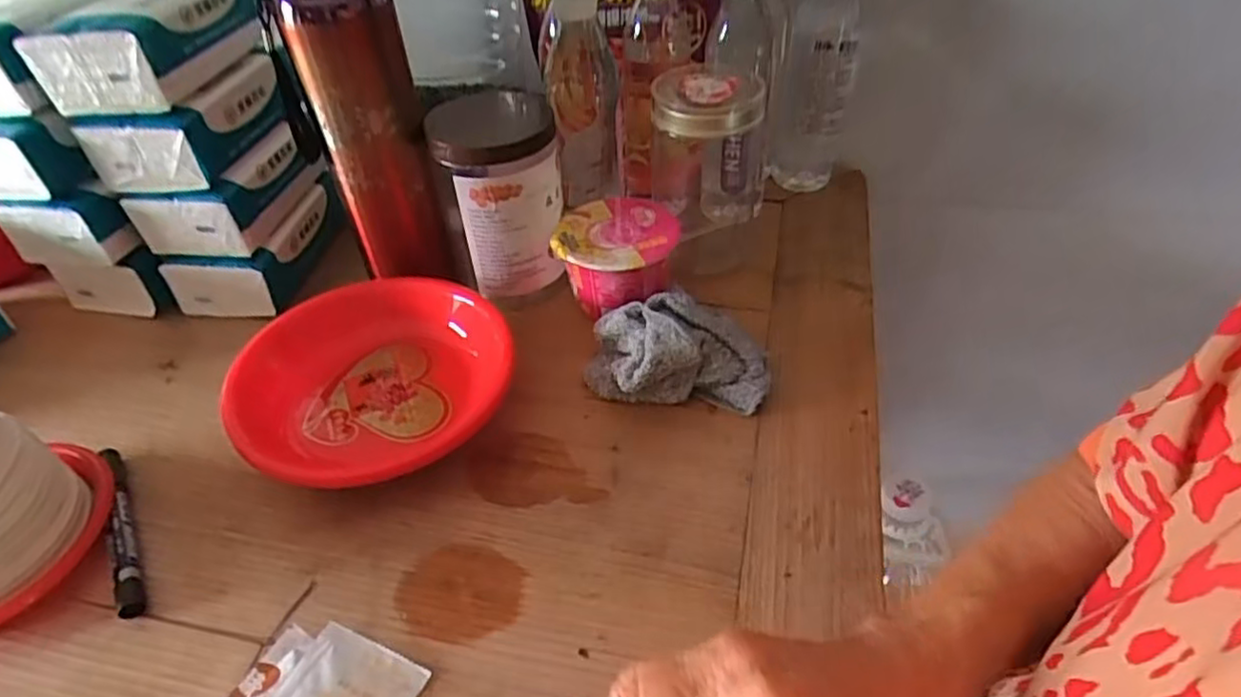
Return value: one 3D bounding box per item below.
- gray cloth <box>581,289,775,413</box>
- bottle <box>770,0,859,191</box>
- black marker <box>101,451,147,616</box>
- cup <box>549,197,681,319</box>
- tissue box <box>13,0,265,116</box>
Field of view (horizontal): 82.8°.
[{"bbox_3d":[0.041,0.000,0.515,0.126,0.052,0.087,-1,44,2],"label":"gray cloth"},{"bbox_3d":[0.187,-0.263,0.662,0.063,0.219,0.073,11,45,14],"label":"bottle"},{"bbox_3d":[-0.315,0.111,0.444,0.012,0.014,0.136,-26,48,-22],"label":"black marker"},{"bbox_3d":[-0.003,-0.069,0.574,0.094,0.069,0.102,-1,44,1],"label":"cup"},{"bbox_3d":[-0.352,-0.233,0.522,0.108,0.060,0.134,4,44,7],"label":"tissue box"}]

